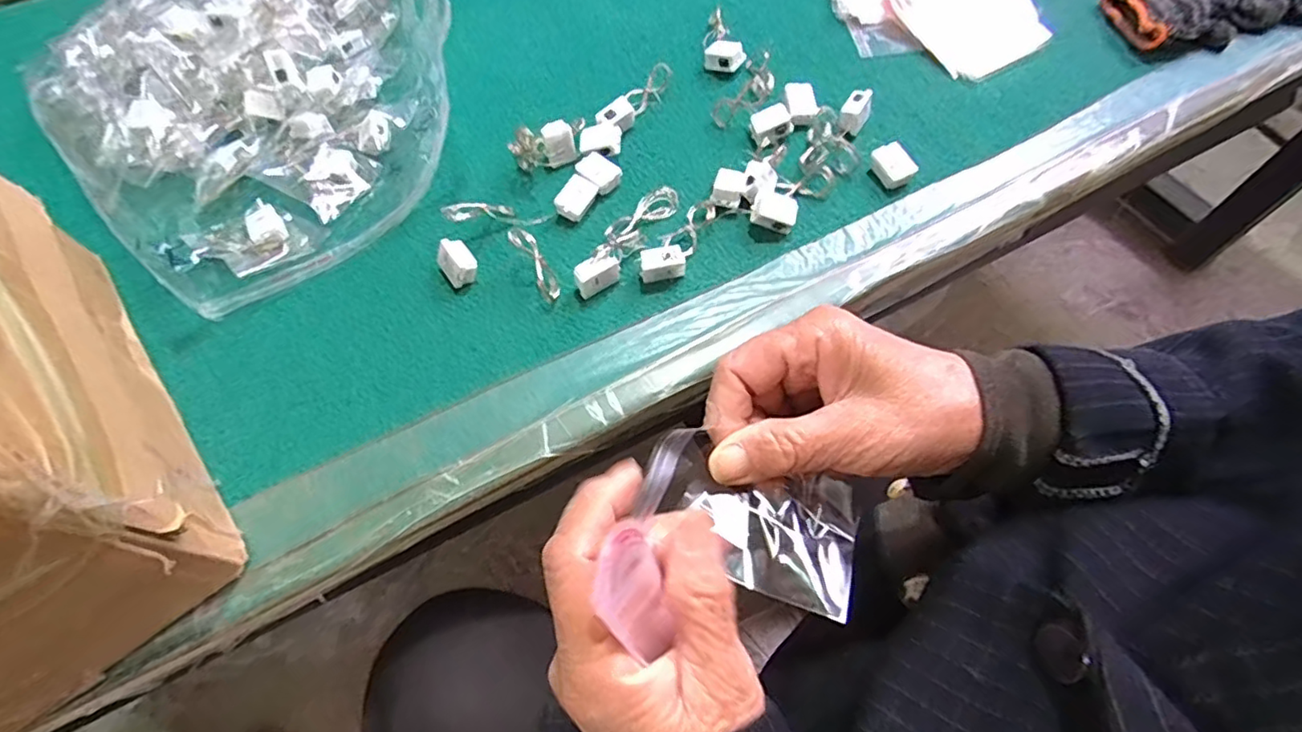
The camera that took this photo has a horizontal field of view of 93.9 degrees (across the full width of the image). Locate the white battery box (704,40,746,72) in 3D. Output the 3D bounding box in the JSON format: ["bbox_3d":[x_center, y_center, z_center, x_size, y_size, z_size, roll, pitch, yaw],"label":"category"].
[{"bbox_3d":[0.056,-0.236,0.466,0.031,0.018,0.019,6,62,6],"label":"white battery box"}]

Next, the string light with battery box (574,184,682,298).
[{"bbox_3d":[-0.016,-0.086,0.387,0.028,0.026,0.096,28,67,16],"label":"string light with battery box"}]

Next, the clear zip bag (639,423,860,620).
[{"bbox_3d":[0.038,0.057,0.232,0.082,0.020,0.051,16,64,11],"label":"clear zip bag"}]

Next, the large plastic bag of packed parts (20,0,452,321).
[{"bbox_3d":[-0.286,-0.221,0.453,0.349,0.054,0.290,40,71,21],"label":"large plastic bag of packed parts"}]

